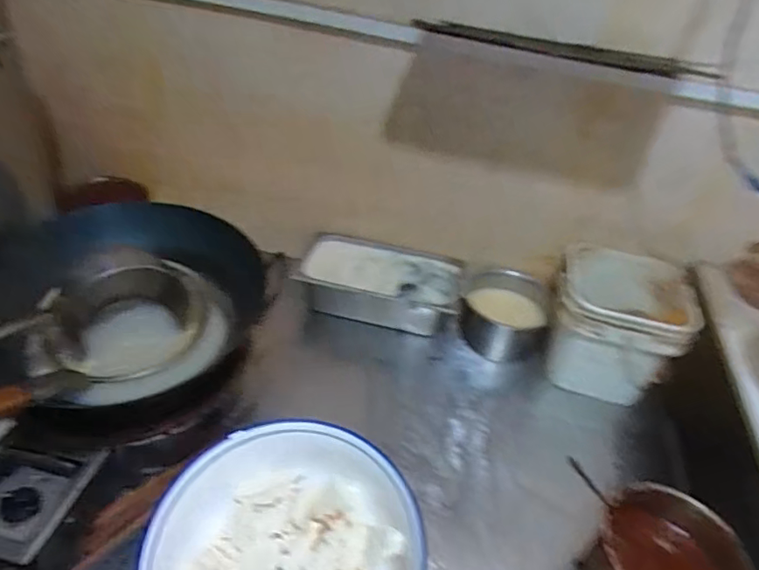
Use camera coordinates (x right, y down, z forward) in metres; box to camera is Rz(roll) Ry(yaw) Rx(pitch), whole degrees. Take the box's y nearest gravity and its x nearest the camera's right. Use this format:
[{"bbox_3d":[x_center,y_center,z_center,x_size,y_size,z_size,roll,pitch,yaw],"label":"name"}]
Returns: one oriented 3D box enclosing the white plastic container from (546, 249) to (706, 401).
[{"bbox_3d":[0.427,0.063,0.987,0.213,0.180,0.218,17,40,12],"label":"white plastic container"}]

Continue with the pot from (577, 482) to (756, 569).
[{"bbox_3d":[0.351,0.354,0.685,0.165,0.111,0.189,15,40,9],"label":"pot"}]

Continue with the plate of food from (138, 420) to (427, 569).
[{"bbox_3d":[-0.069,0.204,0.403,0.196,0.079,0.180,5,39,-4],"label":"plate of food"}]

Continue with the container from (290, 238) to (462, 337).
[{"bbox_3d":[-0.005,0.003,1.077,0.332,0.092,0.178,11,39,5],"label":"container"}]

